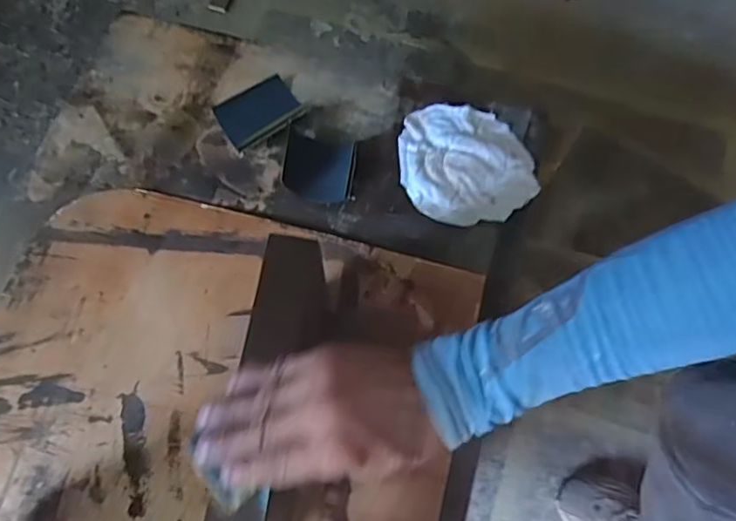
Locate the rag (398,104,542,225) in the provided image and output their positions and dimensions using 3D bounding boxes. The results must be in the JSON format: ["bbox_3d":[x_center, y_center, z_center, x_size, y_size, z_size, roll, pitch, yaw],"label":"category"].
[{"bbox_3d":[0.127,-0.129,0.751,0.166,0.020,0.163,-3,69,-1],"label":"rag"}]

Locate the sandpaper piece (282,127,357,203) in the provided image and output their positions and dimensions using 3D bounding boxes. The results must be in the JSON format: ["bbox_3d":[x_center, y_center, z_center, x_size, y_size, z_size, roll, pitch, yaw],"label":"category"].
[{"bbox_3d":[-0.063,-0.120,0.748,0.088,0.017,0.095,7,69,2],"label":"sandpaper piece"}]

